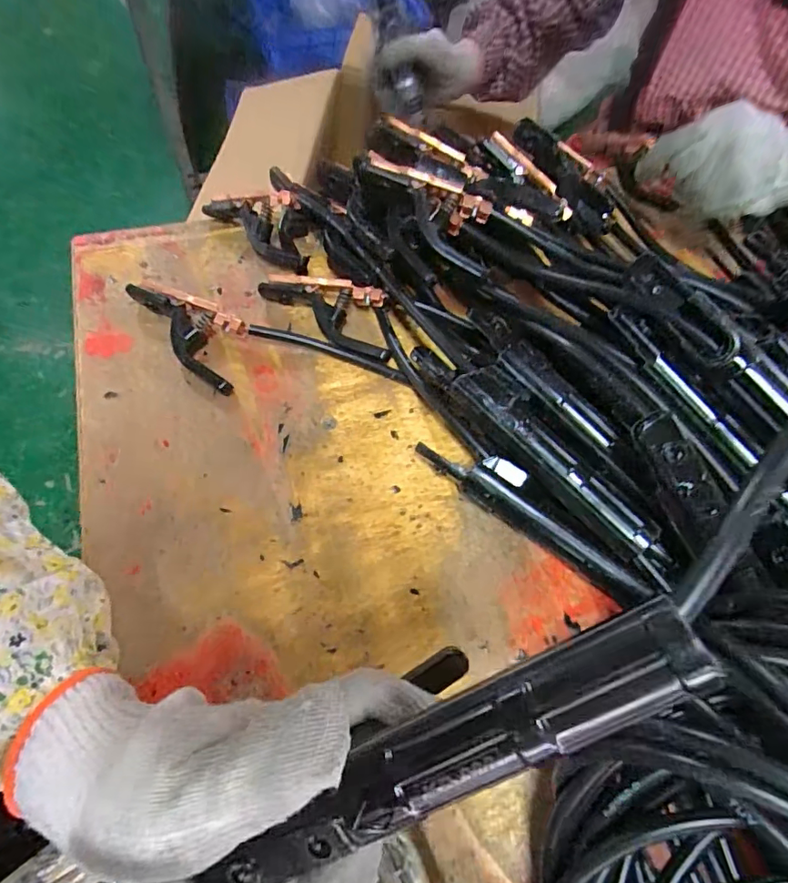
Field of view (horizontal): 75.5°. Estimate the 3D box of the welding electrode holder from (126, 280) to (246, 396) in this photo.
[{"bbox_3d":[-0.158,-0.087,0.395,0.111,0.026,0.049,33,65,13],"label":"welding electrode holder"}]

